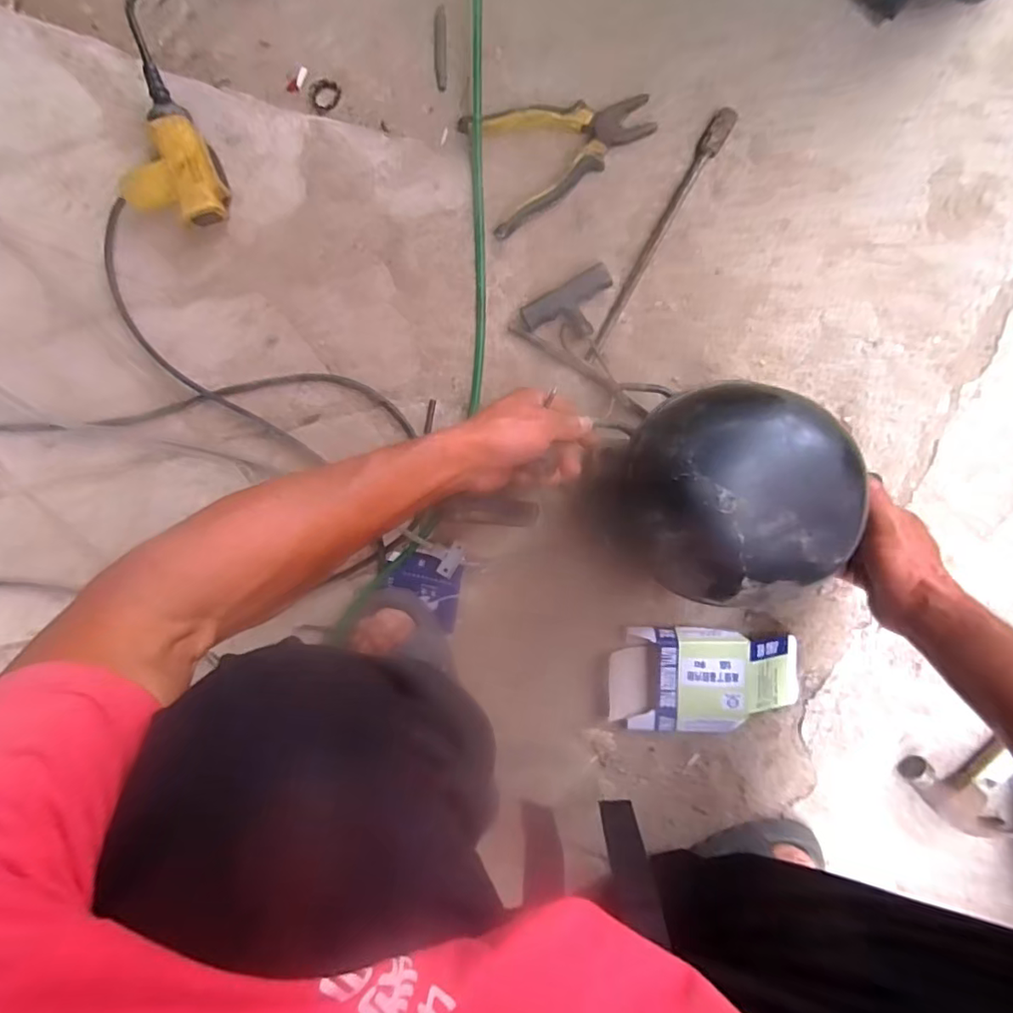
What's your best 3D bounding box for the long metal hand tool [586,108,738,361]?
[{"bbox_3d":[0.156,-0.273,0.557,0.021,0.012,0.273,29,97,3],"label":"long metal hand tool"}]

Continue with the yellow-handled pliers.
[{"bbox_3d":[0.056,-0.363,0.550,0.178,0.027,0.118,-21,92,7],"label":"yellow-handled pliers"}]

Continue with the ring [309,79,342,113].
[{"bbox_3d":[-0.194,-0.439,0.583,0.035,0.006,0.033,0,95,6],"label":"ring"}]

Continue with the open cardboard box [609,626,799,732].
[{"bbox_3d":[0.205,0.182,0.568,0.197,0.037,0.112,-1,95,6],"label":"open cardboard box"}]

